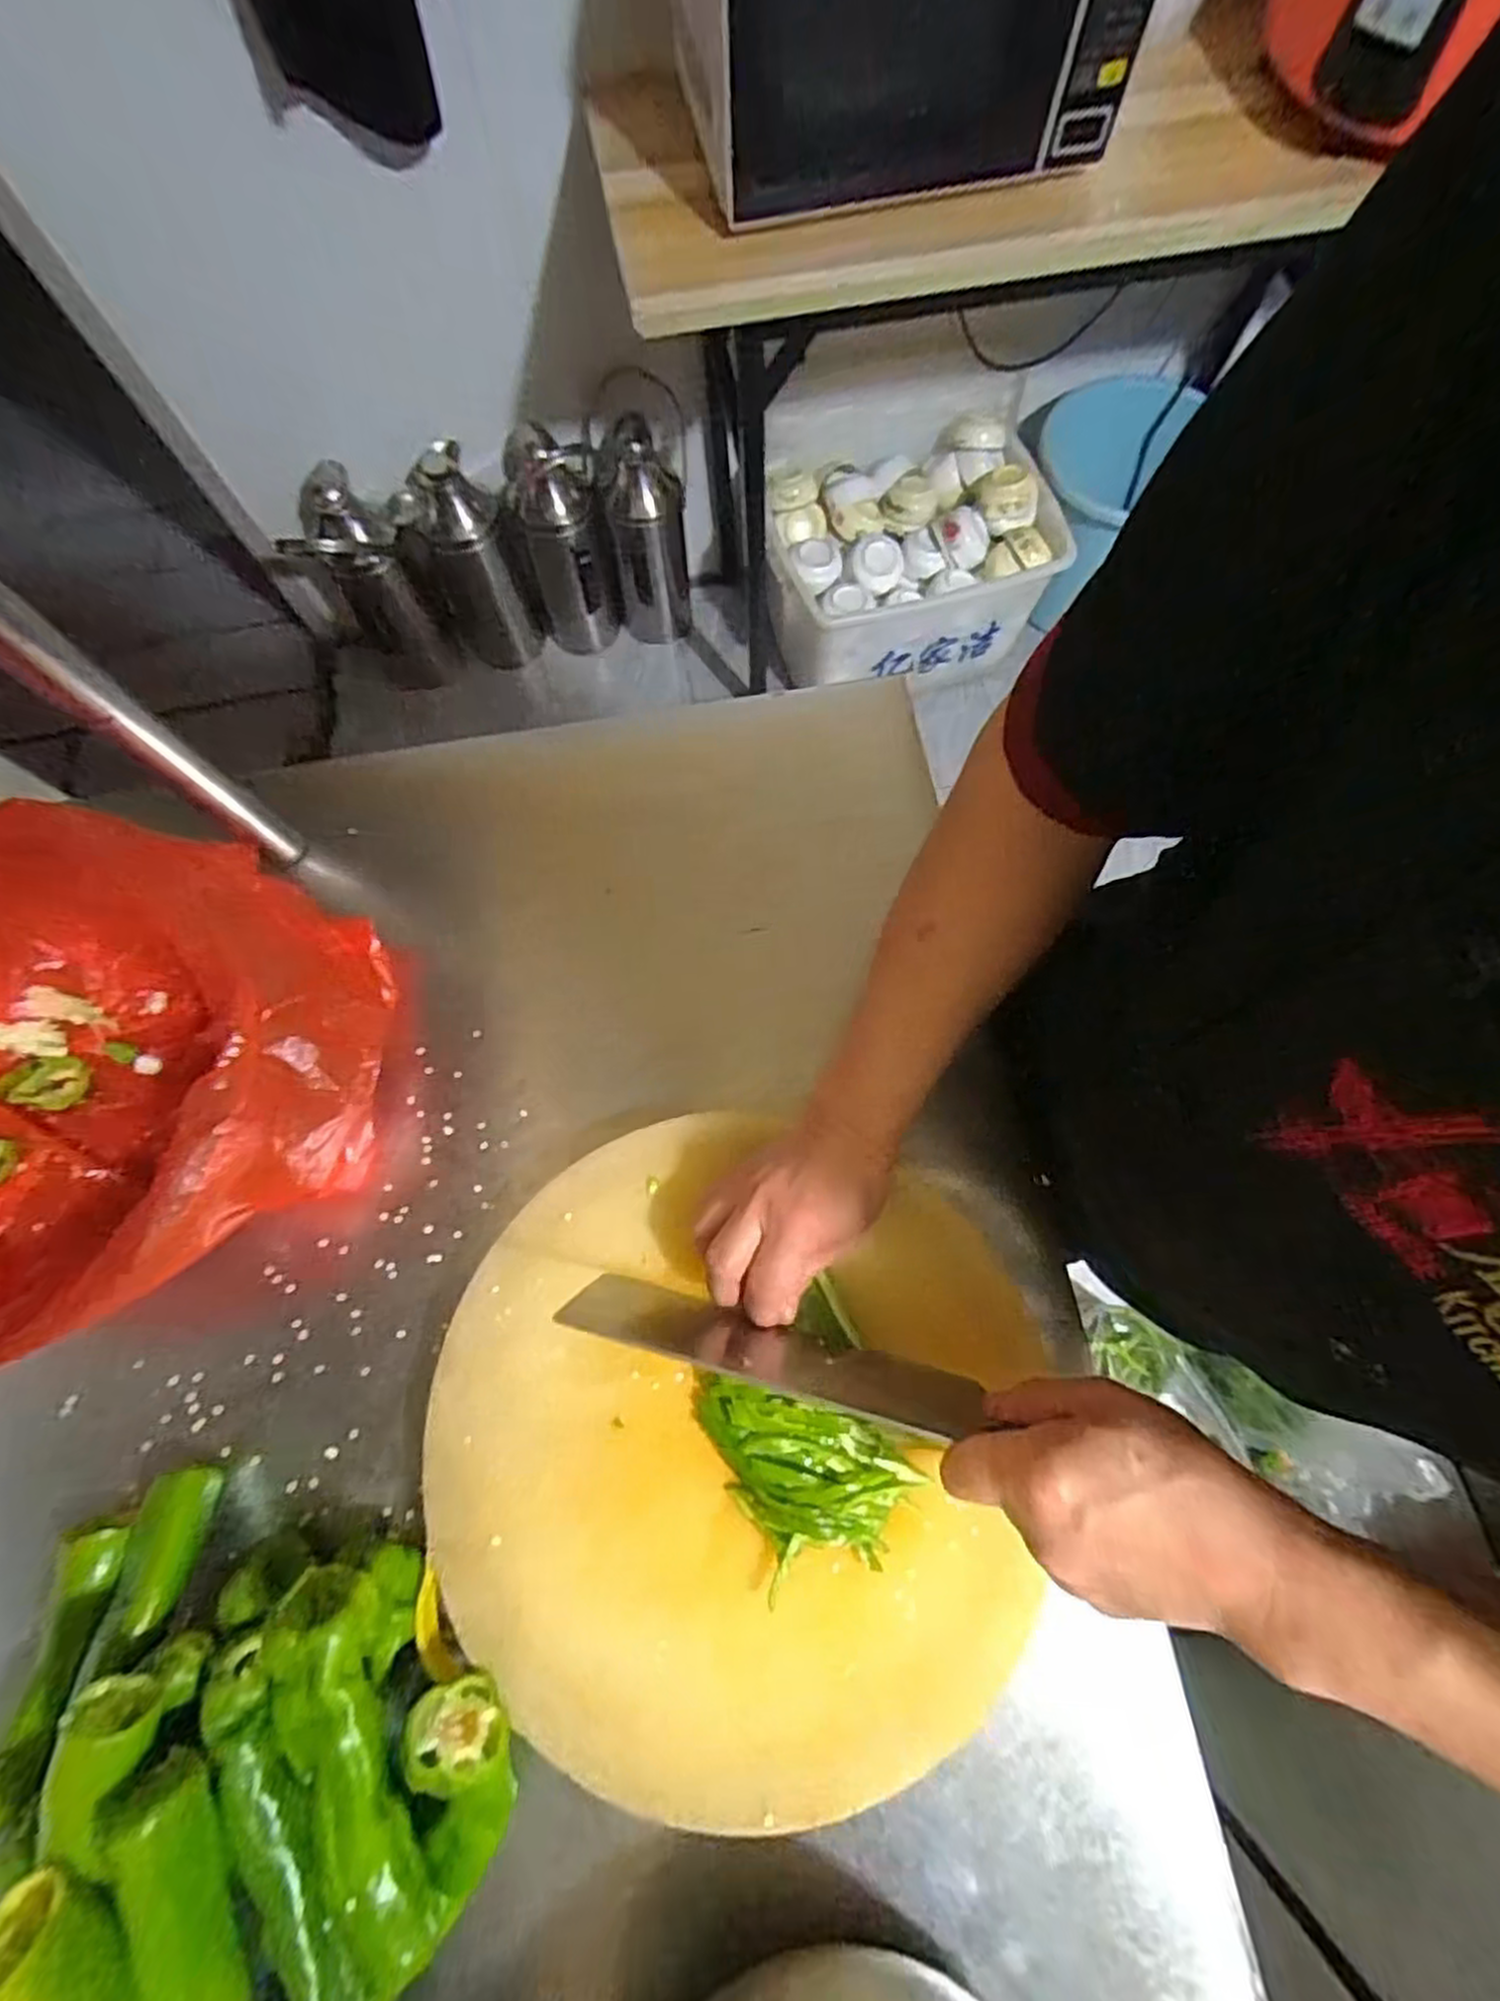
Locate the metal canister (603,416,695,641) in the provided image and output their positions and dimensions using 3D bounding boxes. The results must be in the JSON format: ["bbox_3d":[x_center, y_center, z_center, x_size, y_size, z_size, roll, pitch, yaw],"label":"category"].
[{"bbox_3d":[-0.195,-0.890,1.436,0.140,0.400,0.148,-5,73,-1],"label":"metal canister"}]

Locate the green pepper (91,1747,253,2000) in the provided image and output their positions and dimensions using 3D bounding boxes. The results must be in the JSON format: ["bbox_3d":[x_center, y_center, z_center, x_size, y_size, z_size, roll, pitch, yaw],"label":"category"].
[{"bbox_3d":[-0.260,0.450,0.343,0.034,0.032,0.183,-12,94,-3],"label":"green pepper"}]

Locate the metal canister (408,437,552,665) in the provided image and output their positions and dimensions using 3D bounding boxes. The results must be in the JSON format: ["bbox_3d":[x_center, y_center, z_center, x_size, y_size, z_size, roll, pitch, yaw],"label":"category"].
[{"bbox_3d":[-0.499,-0.781,1.347,0.165,0.361,0.134,-27,75,-7],"label":"metal canister"}]

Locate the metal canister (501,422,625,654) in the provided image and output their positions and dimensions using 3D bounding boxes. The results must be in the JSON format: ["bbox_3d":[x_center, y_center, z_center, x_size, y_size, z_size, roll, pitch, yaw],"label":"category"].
[{"bbox_3d":[-0.342,-0.852,1.373,0.155,0.401,0.151,-18,74,-4],"label":"metal canister"}]

